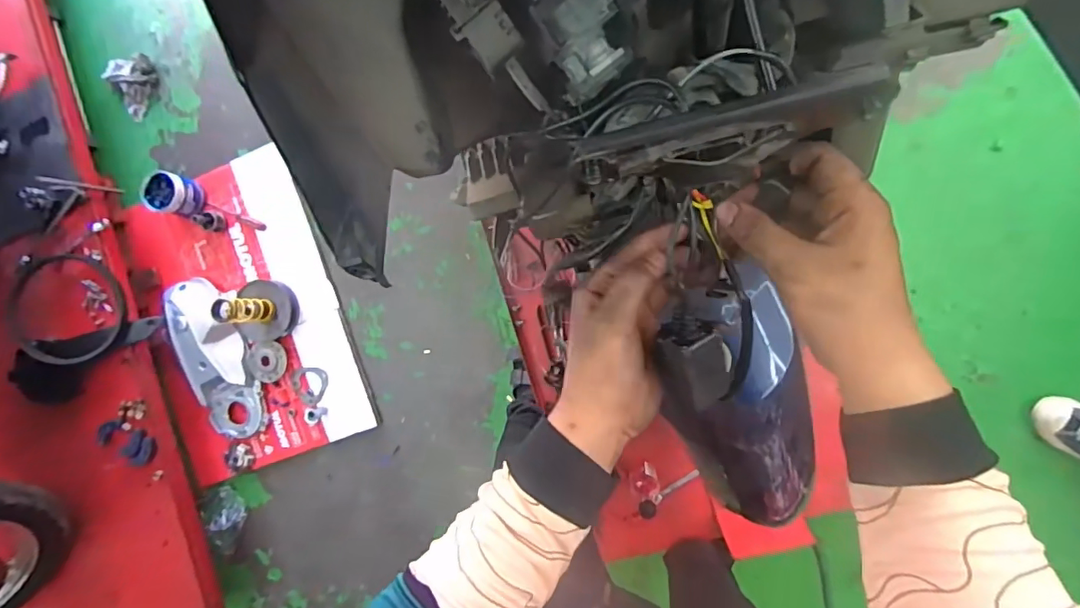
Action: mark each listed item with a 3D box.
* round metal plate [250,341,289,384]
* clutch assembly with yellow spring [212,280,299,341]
[{"bbox_3d":[-0.708,0.152,1.355,0.094,0.021,0.109,-5,91,9],"label":"round metal plate"},{"bbox_3d":[-0.715,0.018,1.320,0.138,0.169,0.150,-2,92,8],"label":"clutch assembly with yellow spring"}]

